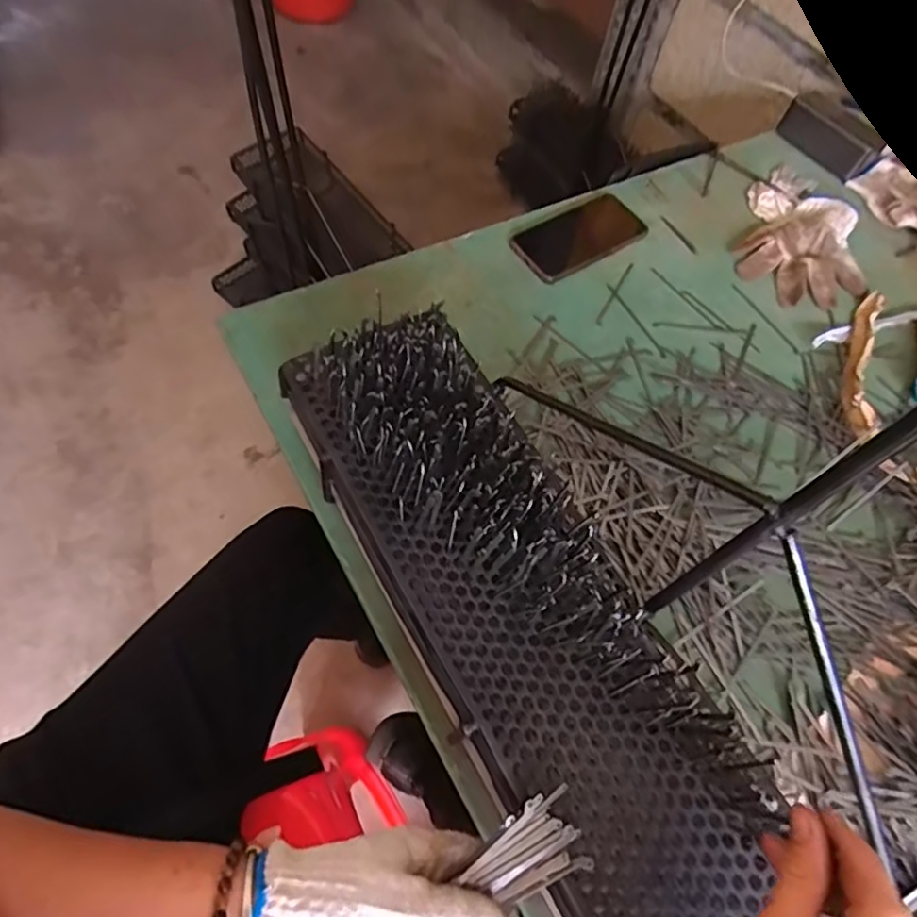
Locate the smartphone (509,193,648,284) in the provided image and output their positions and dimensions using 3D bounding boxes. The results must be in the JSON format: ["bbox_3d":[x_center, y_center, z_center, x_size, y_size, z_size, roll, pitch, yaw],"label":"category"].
[{"bbox_3d":[0.140,-0.257,0.697,0.151,0.011,0.075,-32,77,-16],"label":"smartphone"}]

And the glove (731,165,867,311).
[{"bbox_3d":[0.419,-0.285,0.739,0.139,0.029,0.241,14,60,1],"label":"glove"}]

